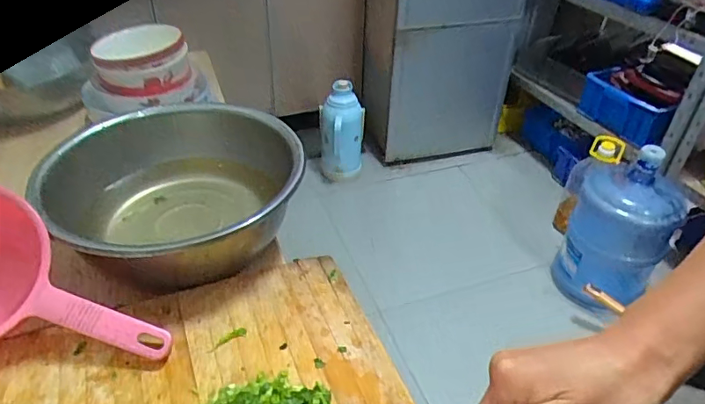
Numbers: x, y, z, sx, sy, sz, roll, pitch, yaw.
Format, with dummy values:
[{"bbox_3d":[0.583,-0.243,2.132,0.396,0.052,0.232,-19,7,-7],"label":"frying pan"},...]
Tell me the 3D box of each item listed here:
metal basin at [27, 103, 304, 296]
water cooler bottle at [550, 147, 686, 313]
[{"bbox_3d":[-0.187,-0.017,0.592,0.275,0.088,0.267,2,38,-1],"label":"metal basin"},{"bbox_3d":[0.736,0.071,1.410,0.245,0.418,0.242,24,43,25],"label":"water cooler bottle"}]

